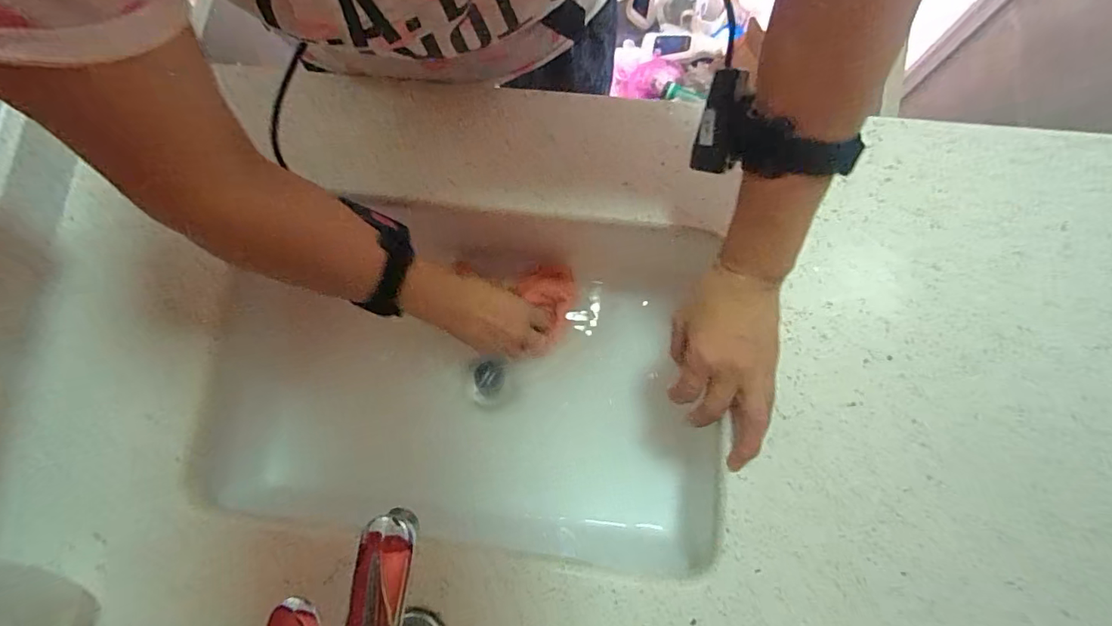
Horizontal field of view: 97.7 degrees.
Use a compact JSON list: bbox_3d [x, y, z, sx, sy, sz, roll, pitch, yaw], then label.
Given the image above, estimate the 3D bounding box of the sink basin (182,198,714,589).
[{"bbox_3d":[-0.086,0.063,0.518,0.462,0.139,0.336,1,78,2],"label":"sink basin"}]

